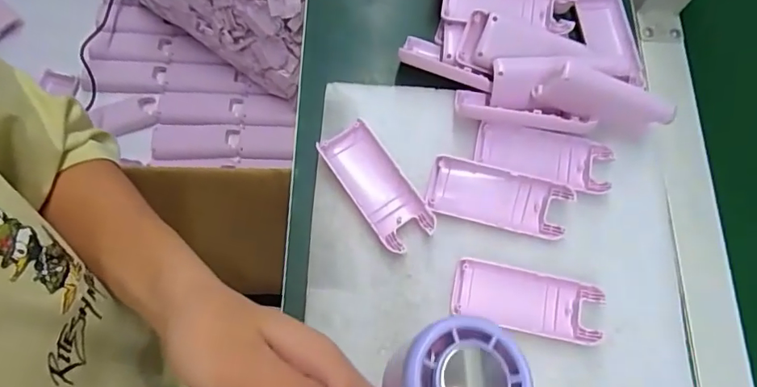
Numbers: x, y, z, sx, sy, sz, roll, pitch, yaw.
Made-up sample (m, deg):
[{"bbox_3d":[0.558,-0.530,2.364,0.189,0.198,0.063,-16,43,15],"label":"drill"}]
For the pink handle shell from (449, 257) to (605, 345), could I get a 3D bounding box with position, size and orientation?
[{"bbox_3d":[0.105,0.077,0.356,0.103,0.011,0.042,12,72,2],"label":"pink handle shell"}]

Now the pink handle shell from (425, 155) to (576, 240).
[{"bbox_3d":[0.089,0.004,0.373,0.102,0.020,0.040,14,72,3],"label":"pink handle shell"}]

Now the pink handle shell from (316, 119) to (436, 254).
[{"bbox_3d":[-0.001,-0.005,0.378,0.042,0.019,0.100,-33,76,-12],"label":"pink handle shell"}]

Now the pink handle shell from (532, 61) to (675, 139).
[{"bbox_3d":[0.171,-0.070,0.375,0.100,0.036,0.023,16,72,-8],"label":"pink handle shell"}]

